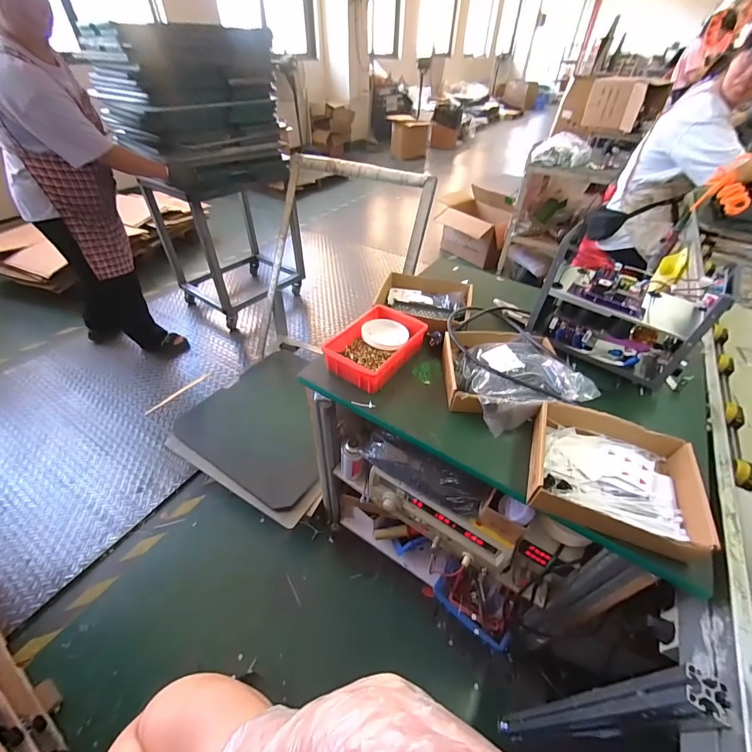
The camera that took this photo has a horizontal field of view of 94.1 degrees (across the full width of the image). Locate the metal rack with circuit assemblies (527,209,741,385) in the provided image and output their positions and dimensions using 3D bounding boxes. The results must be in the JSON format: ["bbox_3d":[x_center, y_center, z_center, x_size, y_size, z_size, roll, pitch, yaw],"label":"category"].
[{"bbox_3d":[0.488,-0.124,0.718,0.273,0.213,0.143,29,50,25],"label":"metal rack with circuit assemblies"}]

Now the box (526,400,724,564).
[{"bbox_3d":[0.348,0.141,0.522,0.218,0.052,0.200,17,46,15],"label":"box"}]

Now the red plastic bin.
[{"bbox_3d":[-0.001,-0.061,0.724,0.143,0.056,0.203,30,50,26],"label":"red plastic bin"}]

